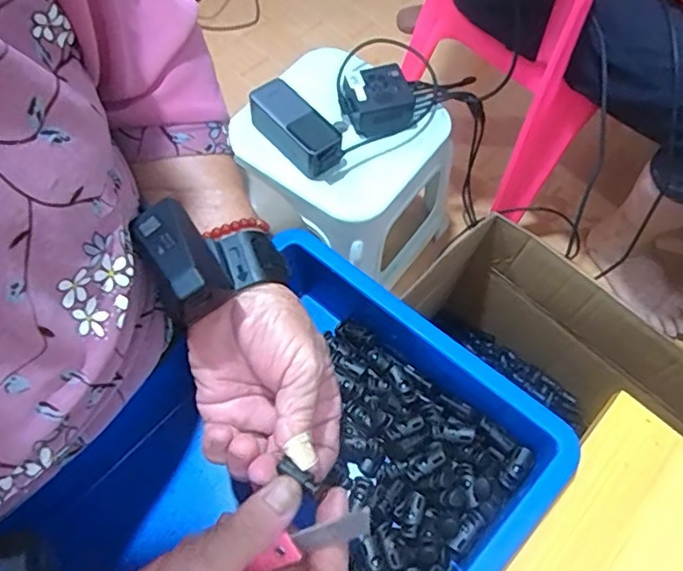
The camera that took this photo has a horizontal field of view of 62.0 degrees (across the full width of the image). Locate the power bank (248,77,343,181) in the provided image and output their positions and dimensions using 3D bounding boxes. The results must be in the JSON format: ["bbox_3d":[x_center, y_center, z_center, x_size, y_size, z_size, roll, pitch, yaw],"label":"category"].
[{"bbox_3d":[-0.060,-0.199,0.727,0.064,0.046,0.142,-36,70,-20],"label":"power bank"}]

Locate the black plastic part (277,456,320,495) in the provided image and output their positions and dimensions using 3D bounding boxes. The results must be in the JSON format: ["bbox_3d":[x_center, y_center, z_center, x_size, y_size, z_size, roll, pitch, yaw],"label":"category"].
[{"bbox_3d":[-0.023,0.103,0.305,0.024,0.008,0.009,34,65,16],"label":"black plastic part"}]

